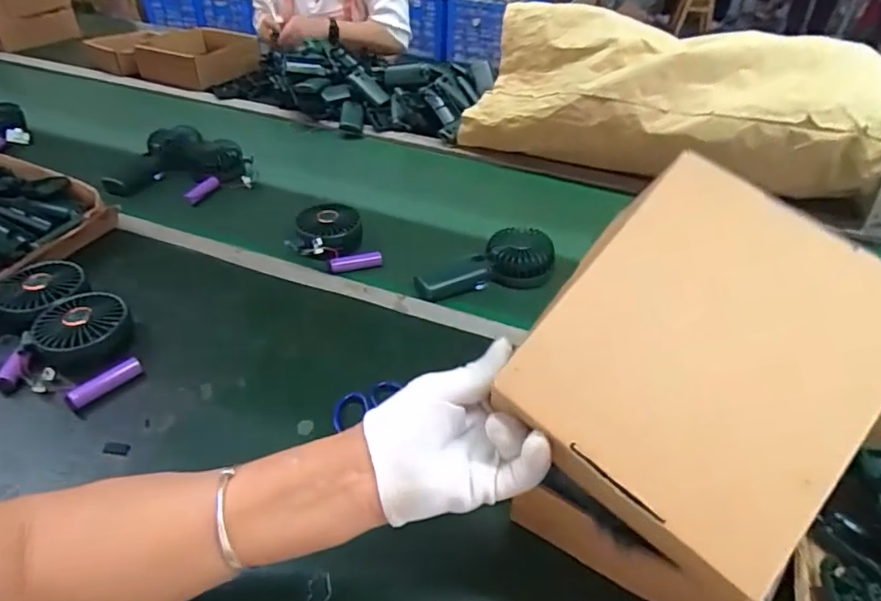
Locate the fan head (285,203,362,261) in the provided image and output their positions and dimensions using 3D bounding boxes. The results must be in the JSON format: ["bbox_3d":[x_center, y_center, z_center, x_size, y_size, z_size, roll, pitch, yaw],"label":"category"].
[{"bbox_3d":[-0.153,-0.086,0.742,0.083,0.043,0.099,19,42,20],"label":"fan head"}]

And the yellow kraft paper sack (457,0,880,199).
[{"bbox_3d":[0.366,-0.326,0.925,0.636,0.197,0.231,12,40,13],"label":"yellow kraft paper sack"}]

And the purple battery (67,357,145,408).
[{"bbox_3d":[-0.333,0.081,0.558,0.016,0.016,0.070,29,46,29],"label":"purple battery"}]

